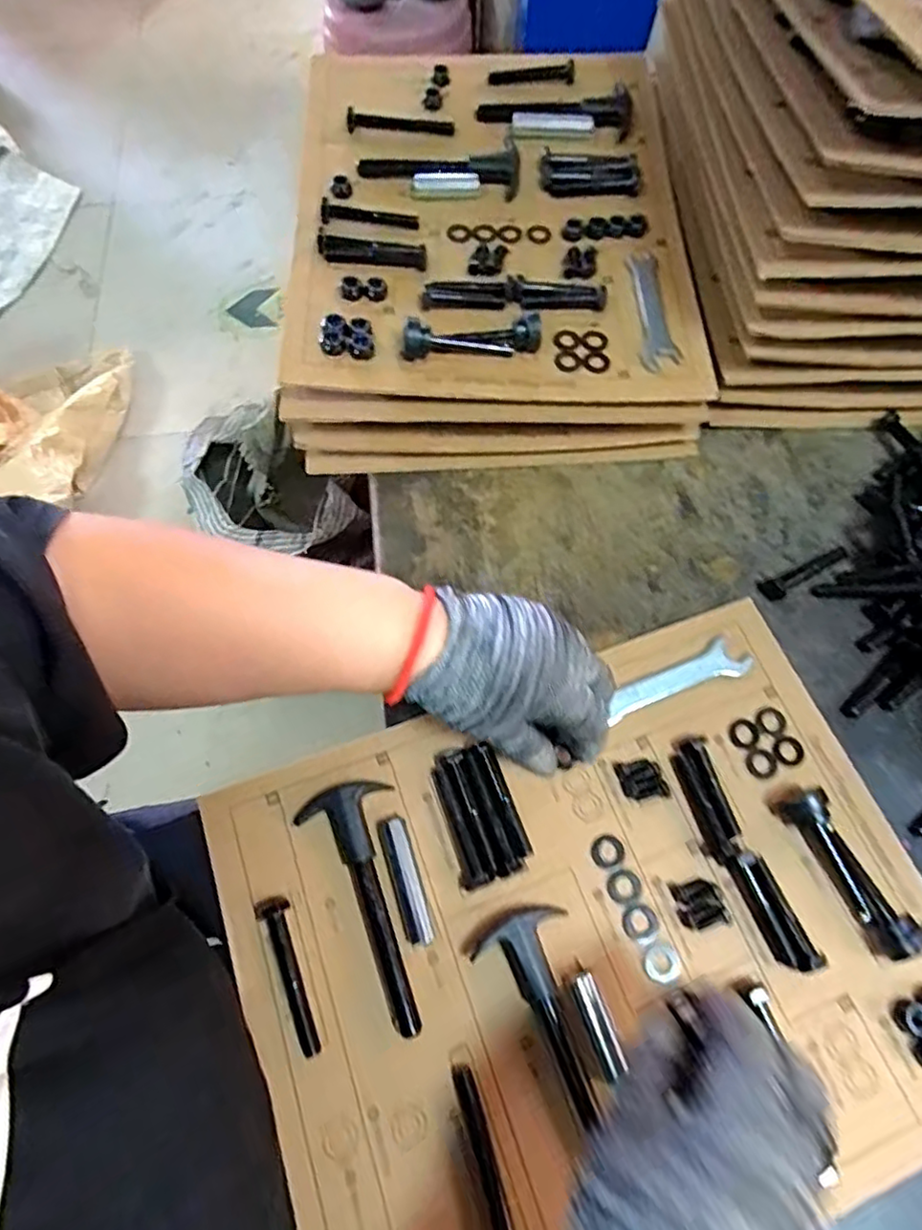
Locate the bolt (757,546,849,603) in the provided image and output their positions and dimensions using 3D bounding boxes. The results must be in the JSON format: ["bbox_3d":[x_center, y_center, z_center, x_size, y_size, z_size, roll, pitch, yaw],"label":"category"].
[{"bbox_3d":[0.246,-0.033,0.451,0.076,0.012,0.016,-28,69,-12],"label":"bolt"}]

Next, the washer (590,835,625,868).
[{"bbox_3d":[0.086,0.139,0.374,0.019,0.004,0.017,-18,67,-8],"label":"washer"}]

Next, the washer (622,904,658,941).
[{"bbox_3d":[0.101,0.174,0.359,0.020,0.005,0.017,-27,68,-12],"label":"washer"}]

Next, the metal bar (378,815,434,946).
[{"bbox_3d":[-0.031,0.148,0.357,0.017,0.018,0.067,-17,67,-8],"label":"metal bar"}]

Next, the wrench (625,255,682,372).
[{"bbox_3d":[0.141,-0.226,0.473,0.027,0.009,0.114,-3,66,-2],"label":"wrench"}]

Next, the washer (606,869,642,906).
[{"bbox_3d":[0.094,0.157,0.366,0.019,0.004,0.018,0,65,0],"label":"washer"}]

